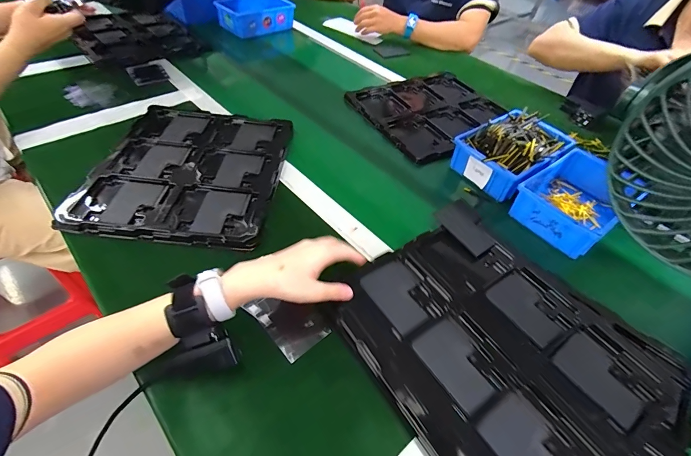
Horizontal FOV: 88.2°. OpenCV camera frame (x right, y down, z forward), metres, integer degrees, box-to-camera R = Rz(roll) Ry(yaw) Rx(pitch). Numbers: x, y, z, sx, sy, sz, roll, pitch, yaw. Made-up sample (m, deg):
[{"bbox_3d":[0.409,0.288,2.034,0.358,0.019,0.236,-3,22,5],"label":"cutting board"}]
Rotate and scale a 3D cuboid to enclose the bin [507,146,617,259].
[{"bbox_3d":[0.374,-0.040,0.590,0.162,0.065,0.131,-27,56,-28],"label":"bin"}]

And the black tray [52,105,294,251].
[{"bbox_3d":[-0.253,-0.105,0.594,0.279,0.015,0.317,7,47,-1],"label":"black tray"}]

